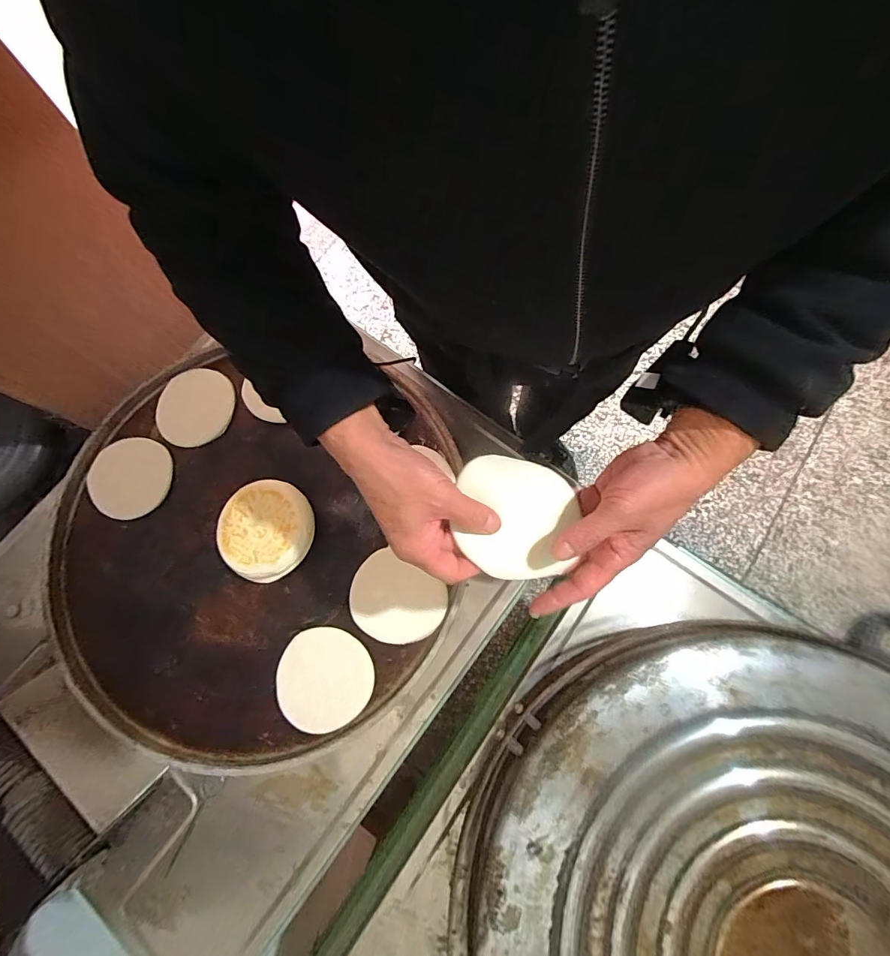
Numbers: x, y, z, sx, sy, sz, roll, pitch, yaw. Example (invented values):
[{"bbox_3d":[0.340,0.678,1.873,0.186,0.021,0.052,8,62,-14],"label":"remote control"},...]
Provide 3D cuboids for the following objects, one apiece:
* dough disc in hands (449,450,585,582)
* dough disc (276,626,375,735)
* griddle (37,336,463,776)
[{"bbox_3d":[0.060,0.033,0.362,0.103,0.016,0.102,0,77,1],"label":"dough disc in hands"},{"bbox_3d":[-0.147,0.244,0.508,0.115,0.012,0.109,-1,76,2],"label":"dough disc"},{"bbox_3d":[-0.259,0.094,0.540,0.530,0.051,0.468,20,77,7],"label":"griddle"}]

